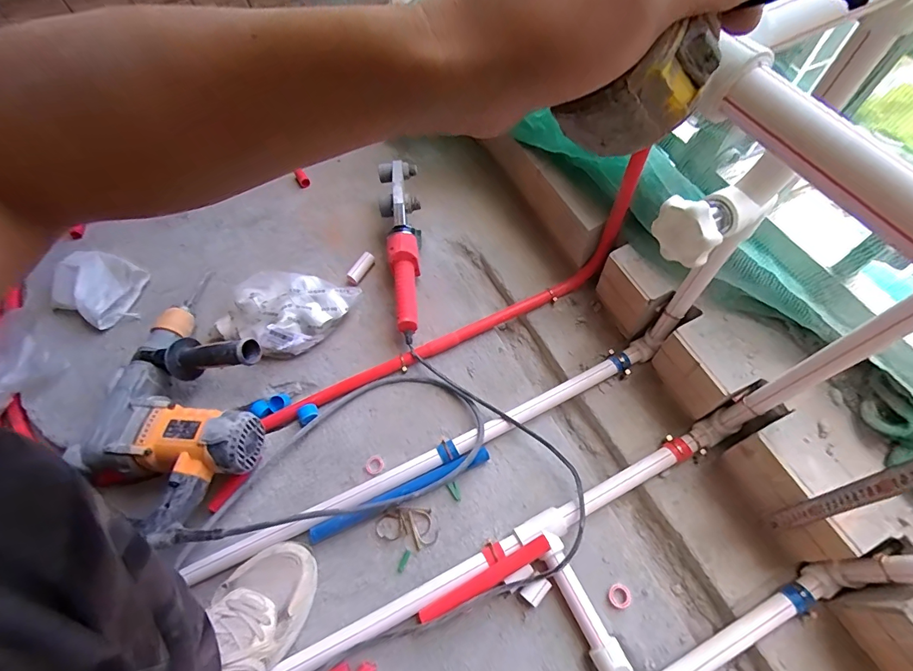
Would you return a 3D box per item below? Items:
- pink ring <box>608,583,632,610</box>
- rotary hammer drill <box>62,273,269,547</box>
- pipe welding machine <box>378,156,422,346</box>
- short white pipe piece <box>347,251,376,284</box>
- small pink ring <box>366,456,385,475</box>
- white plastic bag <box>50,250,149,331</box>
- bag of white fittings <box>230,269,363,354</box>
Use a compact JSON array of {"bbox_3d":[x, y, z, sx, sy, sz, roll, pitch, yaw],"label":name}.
[{"bbox_3d":[0.206,0.330,0.547,0.028,0.009,0.027,-1,62,2],"label":"pink ring"},{"bbox_3d":[-0.388,0.086,0.648,0.216,0.111,0.363,1,62,4],"label":"rotary hammer drill"},{"bbox_3d":[-0.092,-0.155,0.777,0.070,0.096,0.353,-8,61,0],"label":"pipe welding machine"},{"bbox_3d":[-0.176,-0.125,0.796,0.025,0.018,0.065,24,66,15],"label":"short white pipe piece"},{"bbox_3d":[-0.120,0.191,0.637,0.027,0.008,0.027,-1,62,2],"label":"small pink ring"},{"bbox_3d":[-0.631,-0.086,0.766,0.140,0.050,0.125,21,65,13],"label":"white plastic bag"},{"bbox_3d":[-0.273,-0.040,0.736,0.208,0.081,0.133,-10,62,-3],"label":"bag of white fittings"}]

